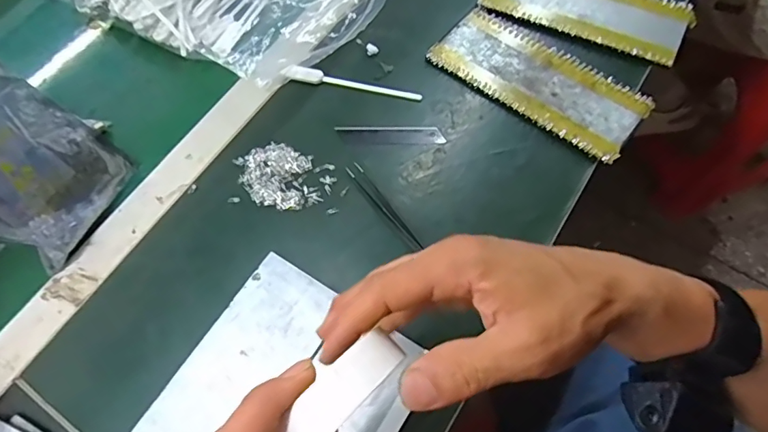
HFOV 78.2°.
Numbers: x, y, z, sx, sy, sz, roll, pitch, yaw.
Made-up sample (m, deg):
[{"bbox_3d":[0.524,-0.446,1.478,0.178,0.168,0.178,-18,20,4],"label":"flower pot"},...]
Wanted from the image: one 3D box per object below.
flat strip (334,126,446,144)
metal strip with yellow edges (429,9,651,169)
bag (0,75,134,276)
[{"bbox_3d":[0.006,-0.075,0.441,0.098,0.004,0.019,1,64,4],"label":"flat strip"},{"bbox_3d":[0.146,-0.132,0.451,0.198,0.006,0.083,36,75,18],"label":"metal strip with yellow edges"},{"bbox_3d":[-0.281,-0.034,0.377,0.027,0.127,0.116,7,64,32],"label":"bag"}]

